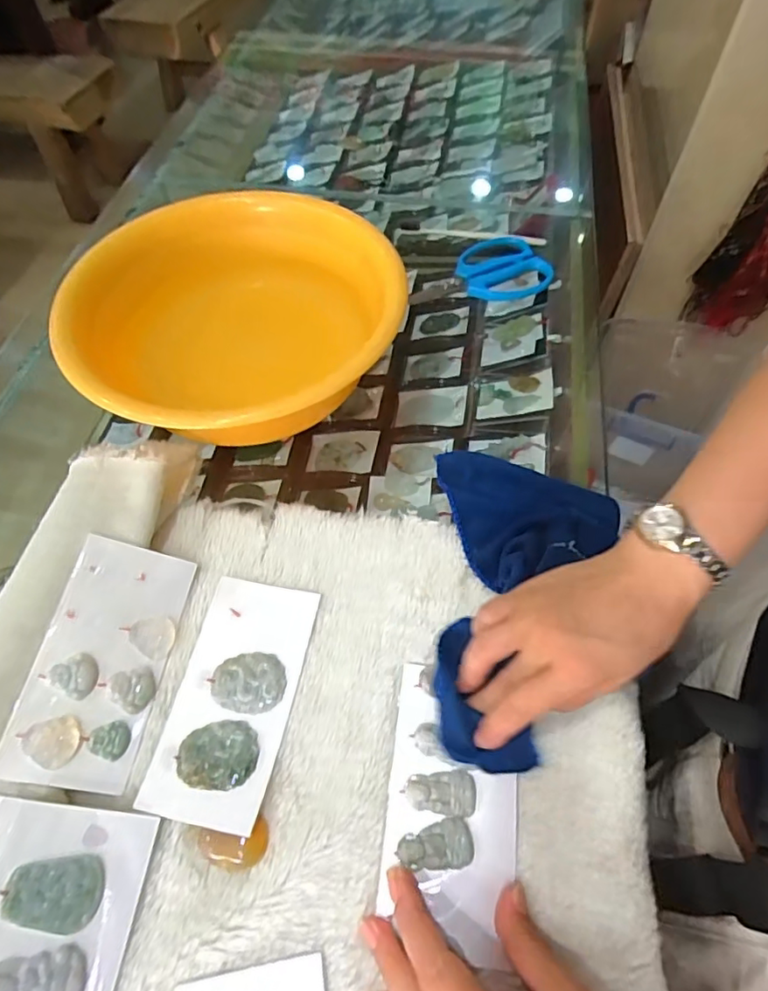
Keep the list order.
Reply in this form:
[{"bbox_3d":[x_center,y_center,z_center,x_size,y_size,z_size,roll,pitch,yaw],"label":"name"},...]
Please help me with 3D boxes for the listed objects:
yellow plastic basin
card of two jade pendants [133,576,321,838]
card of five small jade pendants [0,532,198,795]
[{"bbox_3d":[-0.119,-0.153,0.502,0.268,0.096,0.251,0,58,1],"label":"yellow plastic basin"},{"bbox_3d":[-0.099,0.130,0.372,0.076,0.008,0.153,10,59,7],"label":"card of two jade pendants"},{"bbox_3d":[-0.186,0.107,0.372,0.076,0.006,0.153,19,62,-18],"label":"card of five small jade pendants"}]

